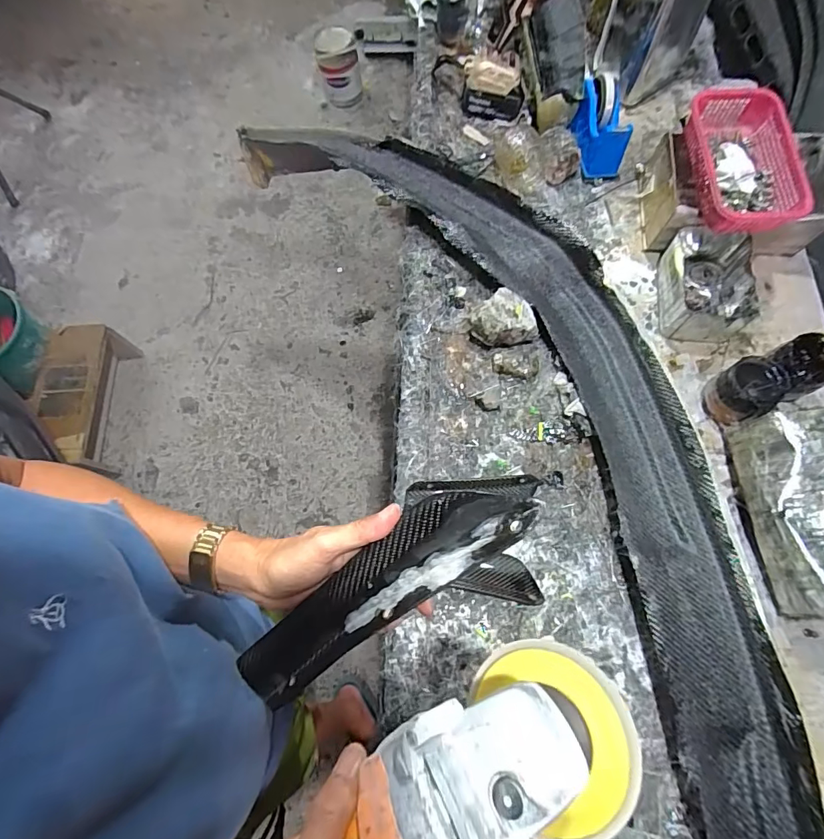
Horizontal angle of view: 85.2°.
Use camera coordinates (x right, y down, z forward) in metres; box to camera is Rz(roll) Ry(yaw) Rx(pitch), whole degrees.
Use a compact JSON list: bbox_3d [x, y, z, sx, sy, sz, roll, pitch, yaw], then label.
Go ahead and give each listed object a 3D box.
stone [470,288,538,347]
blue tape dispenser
[{"bbox_3d":[0.138,-0.154,0.670,0.102,0.053,0.076,0,72,1],"label":"stone"},{"bbox_3d":[0.324,-0.497,0.760,0.080,0.062,0.165,-13,107,-2],"label":"blue tape dispenser"}]

